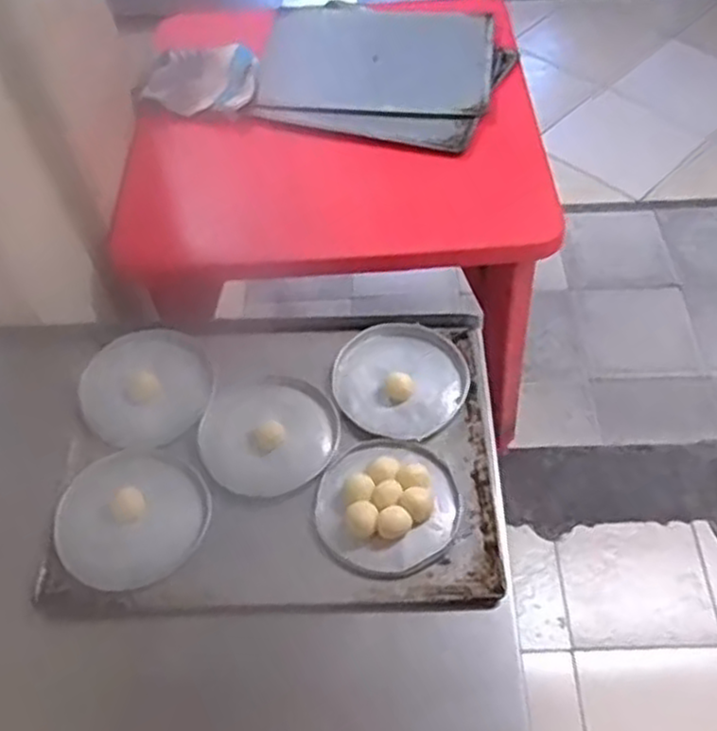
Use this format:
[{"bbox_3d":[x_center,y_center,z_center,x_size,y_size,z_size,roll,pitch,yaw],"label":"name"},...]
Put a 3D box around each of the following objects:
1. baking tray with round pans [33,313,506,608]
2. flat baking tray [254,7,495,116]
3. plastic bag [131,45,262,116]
[{"bbox_3d":[-0.078,0.085,0.801,0.438,0.032,0.328,-3,54,3],"label":"baking tray with round pans"},{"bbox_3d":[0.034,-0.601,1.465,0.437,0.029,0.320,6,56,9],"label":"flat baking tray"},{"bbox_3d":[-0.307,-0.540,1.419,0.239,0.044,0.184,6,55,9],"label":"plastic bag"}]

